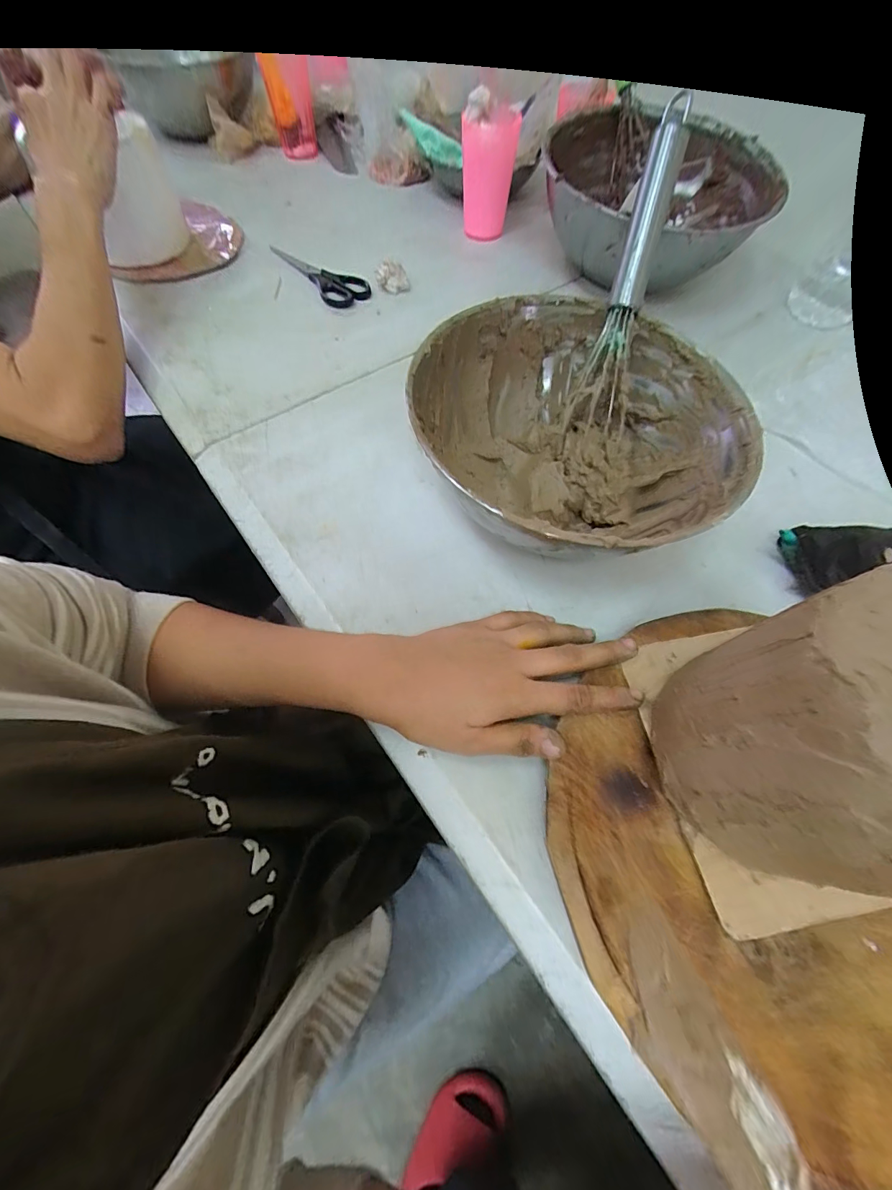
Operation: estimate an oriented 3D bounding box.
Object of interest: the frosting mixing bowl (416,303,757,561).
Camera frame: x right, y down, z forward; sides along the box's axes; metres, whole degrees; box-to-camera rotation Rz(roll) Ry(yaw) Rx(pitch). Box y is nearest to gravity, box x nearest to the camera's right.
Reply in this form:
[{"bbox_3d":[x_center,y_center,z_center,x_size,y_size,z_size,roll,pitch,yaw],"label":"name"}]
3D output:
[{"bbox_3d":[0.094,-0.122,0.330,0.231,0.097,0.226,1,64,-2],"label":"frosting mixing bowl"}]

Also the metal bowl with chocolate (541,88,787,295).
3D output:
[{"bbox_3d":[0.221,-0.430,0.465,0.226,0.091,0.204,11,64,3],"label":"metal bowl with chocolate"}]

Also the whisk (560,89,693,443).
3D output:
[{"bbox_3d":[0.140,-0.239,0.325,0.044,0.047,0.214,12,108,4],"label":"whisk"}]

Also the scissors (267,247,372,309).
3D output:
[{"bbox_3d":[-0.165,-0.394,0.505,0.170,0.013,0.049,36,68,14],"label":"scissors"}]

